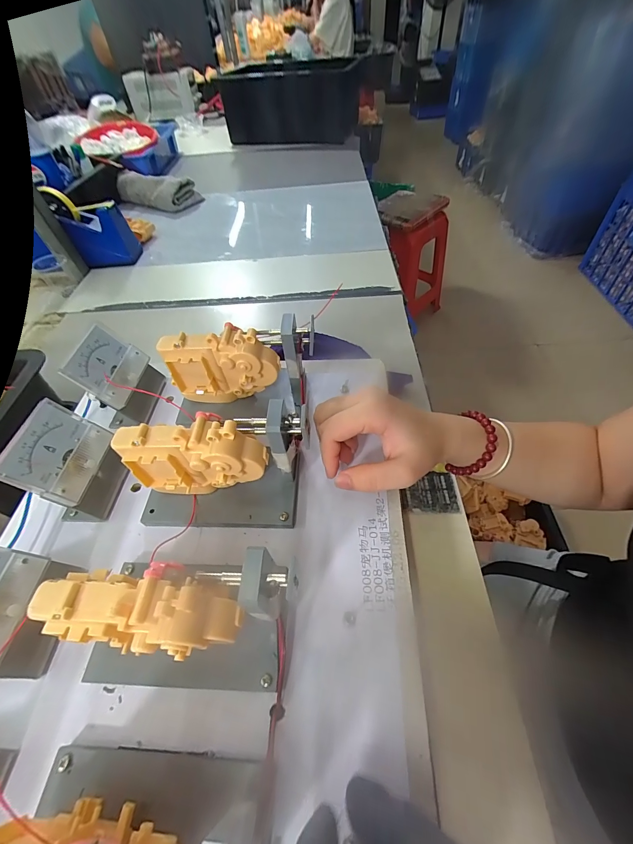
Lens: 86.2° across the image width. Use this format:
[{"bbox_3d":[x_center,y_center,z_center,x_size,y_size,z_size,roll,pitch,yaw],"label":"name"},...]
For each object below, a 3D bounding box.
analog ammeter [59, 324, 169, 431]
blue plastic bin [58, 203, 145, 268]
[{"bbox_3d":[-0.184,-0.041,0.318,0.042,0.071,0.072,0,52,5],"label":"analog ammeter"},{"bbox_3d":[-0.417,-0.362,0.667,0.108,0.091,0.069,-4,52,2],"label":"blue plastic bin"}]

